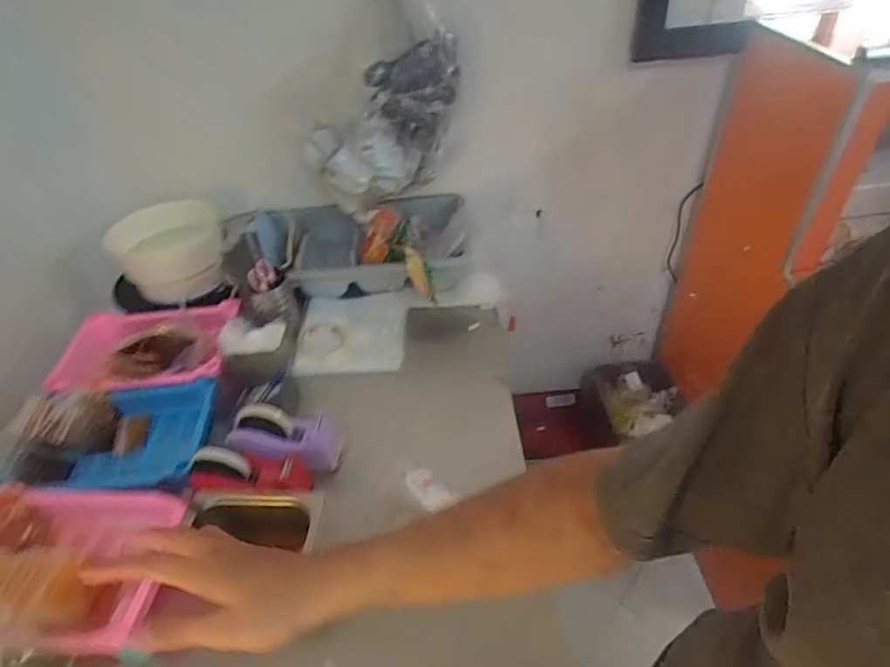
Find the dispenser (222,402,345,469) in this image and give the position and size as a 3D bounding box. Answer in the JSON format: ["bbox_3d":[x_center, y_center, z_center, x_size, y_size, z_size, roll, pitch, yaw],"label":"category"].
[{"bbox_3d":[-0.235,0.150,0.807,0.162,0.066,0.059,18,39,-16],"label":"dispenser"}]

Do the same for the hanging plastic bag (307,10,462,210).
[{"bbox_3d":[-0.126,-0.414,1.058,0.296,0.294,0.164,11,44,17],"label":"hanging plastic bag"}]

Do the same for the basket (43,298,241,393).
[{"bbox_3d":[-0.535,0.023,0.969,0.298,0.063,0.201,-9,42,-5],"label":"basket"}]

